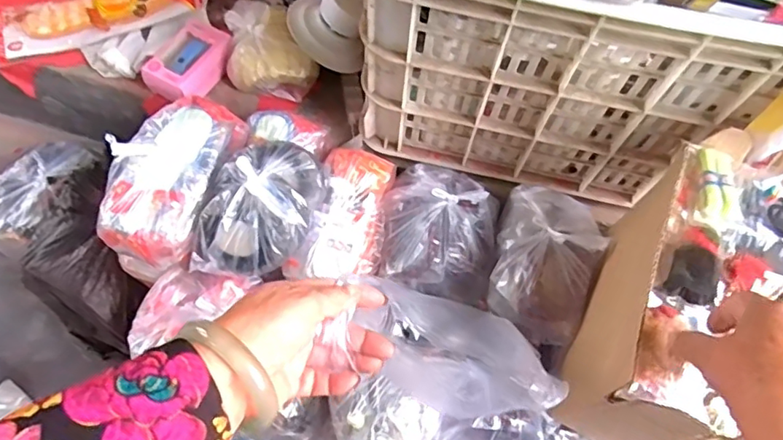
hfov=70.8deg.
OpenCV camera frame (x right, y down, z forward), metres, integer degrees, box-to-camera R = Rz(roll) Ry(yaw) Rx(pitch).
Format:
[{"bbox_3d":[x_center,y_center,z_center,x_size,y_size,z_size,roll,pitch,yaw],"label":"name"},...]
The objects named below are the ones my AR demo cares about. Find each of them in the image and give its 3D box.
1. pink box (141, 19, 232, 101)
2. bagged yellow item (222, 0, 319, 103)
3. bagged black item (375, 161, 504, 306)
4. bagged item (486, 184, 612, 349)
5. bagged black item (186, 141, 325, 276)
[{"bbox_3d":[-0.263,-0.207,0.721,0.072,0.038,0.118,22,65,9],"label":"pink box"},{"bbox_3d":[-0.177,-0.227,0.725,0.092,0.061,0.151,-30,68,-15],"label":"bagged yellow item"},{"bbox_3d":[0.055,0.011,0.637,0.134,0.076,0.170,14,64,5],"label":"bagged black item"},{"bbox_3d":[0.172,0.038,0.619,0.115,0.080,0.180,18,64,7],"label":"bagged item"},{"bbox_3d":[-0.142,-0.015,0.589,0.115,0.059,0.152,14,64,5],"label":"bagged black item"}]

